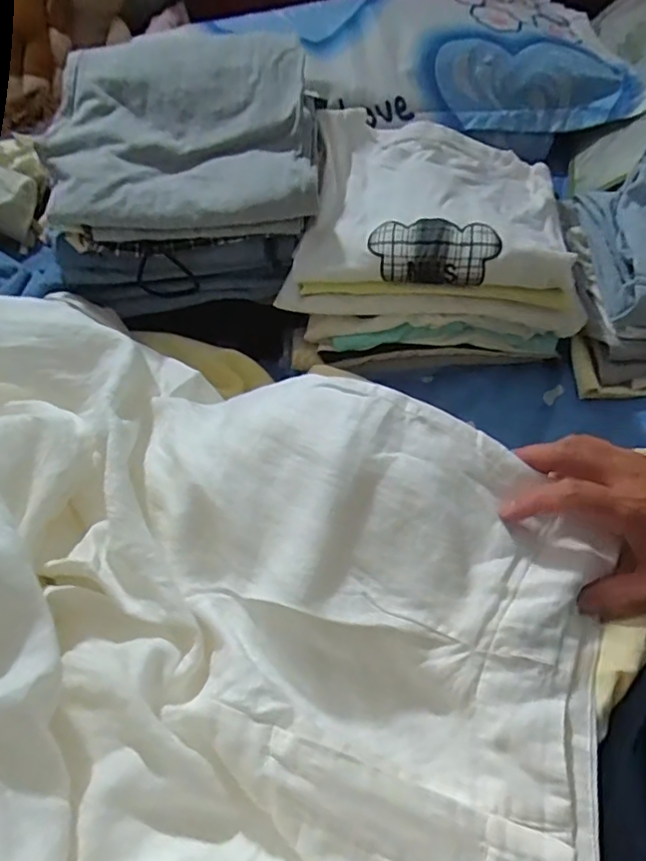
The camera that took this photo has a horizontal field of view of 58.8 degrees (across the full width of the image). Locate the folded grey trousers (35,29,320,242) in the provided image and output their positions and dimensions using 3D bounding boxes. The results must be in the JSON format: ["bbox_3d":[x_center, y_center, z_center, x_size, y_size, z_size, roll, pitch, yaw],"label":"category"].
[{"bbox_3d":[-0.138,-0.291,0.558,0.260,0.090,0.205,-3,55,2],"label":"folded grey trousers"}]

